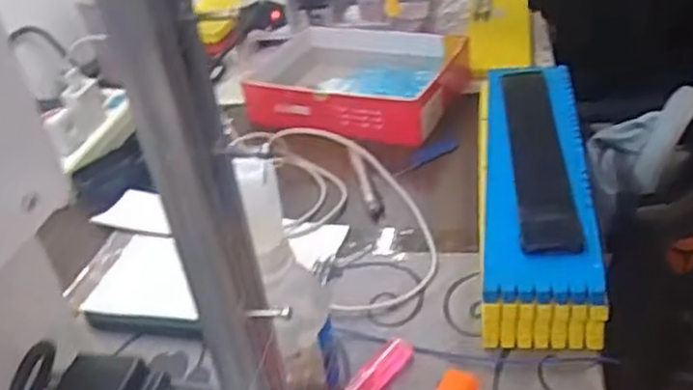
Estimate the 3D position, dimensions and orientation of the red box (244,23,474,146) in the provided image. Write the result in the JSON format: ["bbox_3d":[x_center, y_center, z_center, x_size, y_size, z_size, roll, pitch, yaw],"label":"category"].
[{"bbox_3d":[-0.010,-0.131,0.815,0.264,0.056,0.166,9,38,23],"label":"red box"}]

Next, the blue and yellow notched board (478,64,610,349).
[{"bbox_3d":[0.154,-0.011,0.604,0.083,0.070,0.313,0,35,11],"label":"blue and yellow notched board"}]

